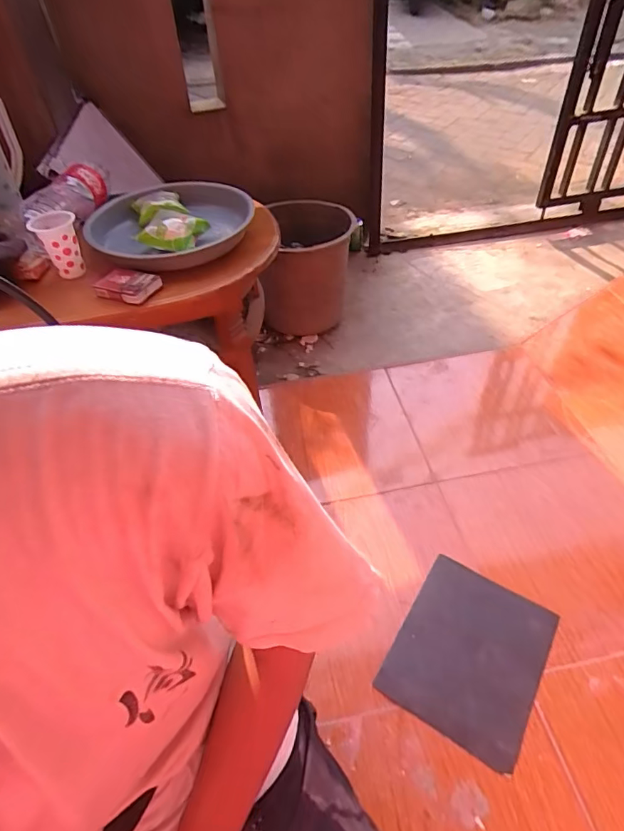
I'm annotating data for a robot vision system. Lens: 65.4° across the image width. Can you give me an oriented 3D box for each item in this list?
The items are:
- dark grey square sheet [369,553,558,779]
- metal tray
[{"bbox_3d":[0.270,0.401,0.831,0.225,0.006,0.279,22,49,25],"label":"dark grey square sheet"},{"bbox_3d":[-0.254,-0.360,0.900,0.288,0.054,0.261,-9,47,-4],"label":"metal tray"}]

